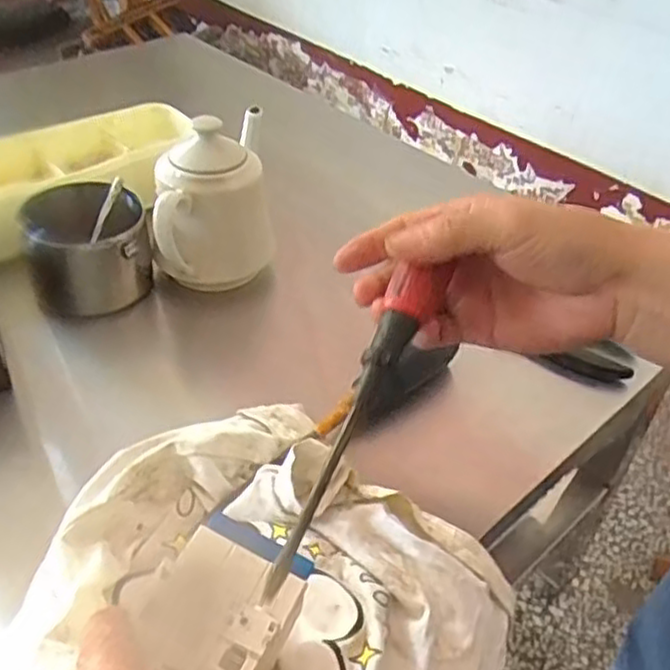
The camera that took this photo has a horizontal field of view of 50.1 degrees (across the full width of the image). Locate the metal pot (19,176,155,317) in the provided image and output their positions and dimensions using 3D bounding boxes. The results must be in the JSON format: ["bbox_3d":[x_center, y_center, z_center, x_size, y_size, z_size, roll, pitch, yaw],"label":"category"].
[{"bbox_3d":[-0.188,-0.069,0.552,0.087,0.075,0.077,-9,44,-15],"label":"metal pot"}]

